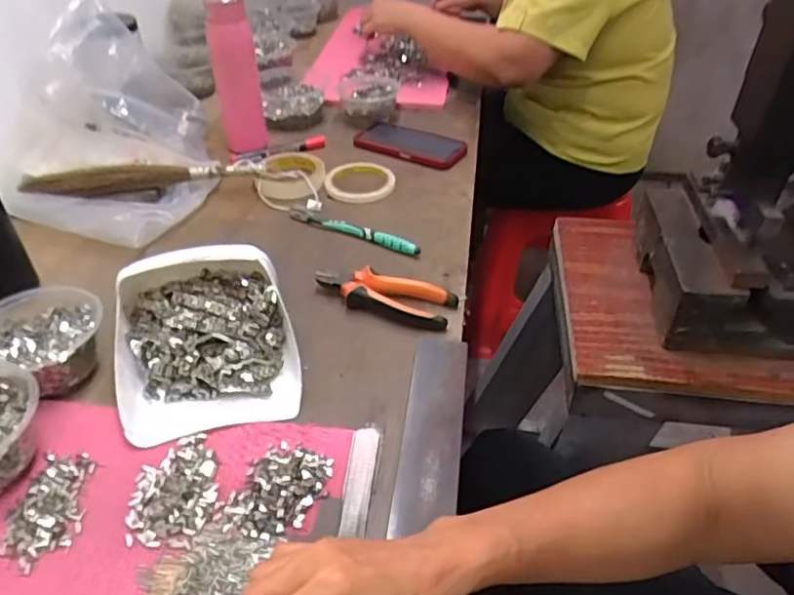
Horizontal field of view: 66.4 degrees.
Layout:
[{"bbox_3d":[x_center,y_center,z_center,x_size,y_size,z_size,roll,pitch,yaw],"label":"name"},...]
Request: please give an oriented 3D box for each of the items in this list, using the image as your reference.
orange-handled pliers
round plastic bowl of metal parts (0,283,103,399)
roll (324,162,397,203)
[{"bbox_3d":[-0.014,-0.005,0.640,0.147,0.017,0.054,11,41,14],"label":"orange-handled pliers"},{"bbox_3d":[-0.332,0.036,0.565,0.120,0.047,0.095,13,42,15],"label":"round plastic bowl of metal parts"},{"bbox_3d":[-0.051,-0.164,0.852,0.097,0.013,0.100,2,41,-2],"label":"roll"}]

